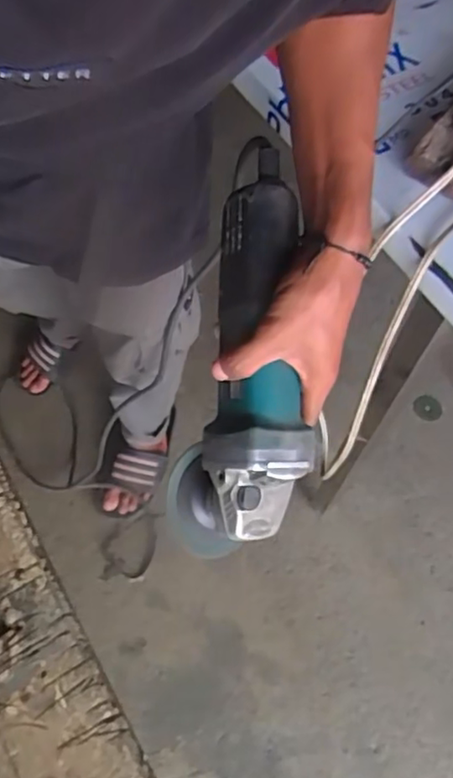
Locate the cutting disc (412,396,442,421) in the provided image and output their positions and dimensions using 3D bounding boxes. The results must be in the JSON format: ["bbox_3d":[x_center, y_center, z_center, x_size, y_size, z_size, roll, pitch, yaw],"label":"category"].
[{"bbox_3d":[0.469,0.045,1.441,0.065,0.009,0.061,-2,68,5],"label":"cutting disc"}]

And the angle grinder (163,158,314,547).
[{"bbox_3d":[0.017,-0.020,0.478,0.097,0.092,0.311,6,89,1],"label":"angle grinder"}]

